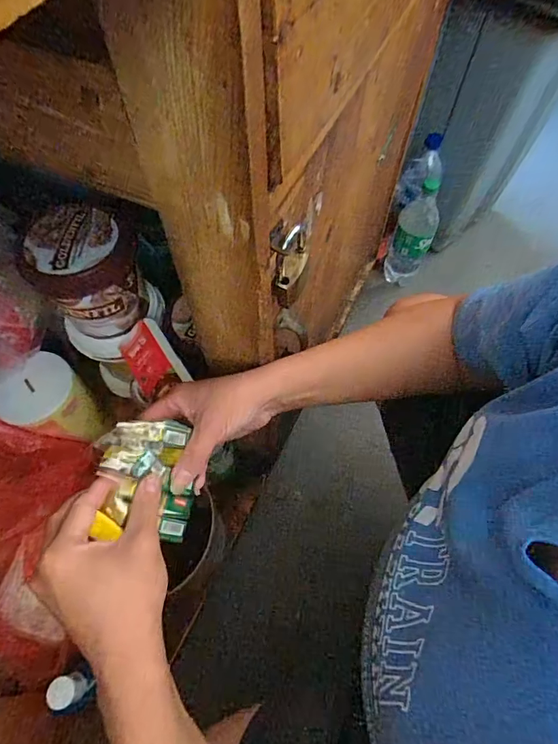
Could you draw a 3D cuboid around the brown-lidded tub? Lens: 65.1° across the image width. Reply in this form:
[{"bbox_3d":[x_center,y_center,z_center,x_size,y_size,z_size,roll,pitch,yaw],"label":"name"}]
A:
[{"bbox_3d":[-0.231,-0.119,0.525,0.108,0.103,0.109,1,63,-1],"label":"brown-lidded tub"}]

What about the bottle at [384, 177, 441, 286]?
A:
[{"bbox_3d":[0.289,-0.287,0.947,0.080,0.285,0.085,23,65,10],"label":"bottle"}]

